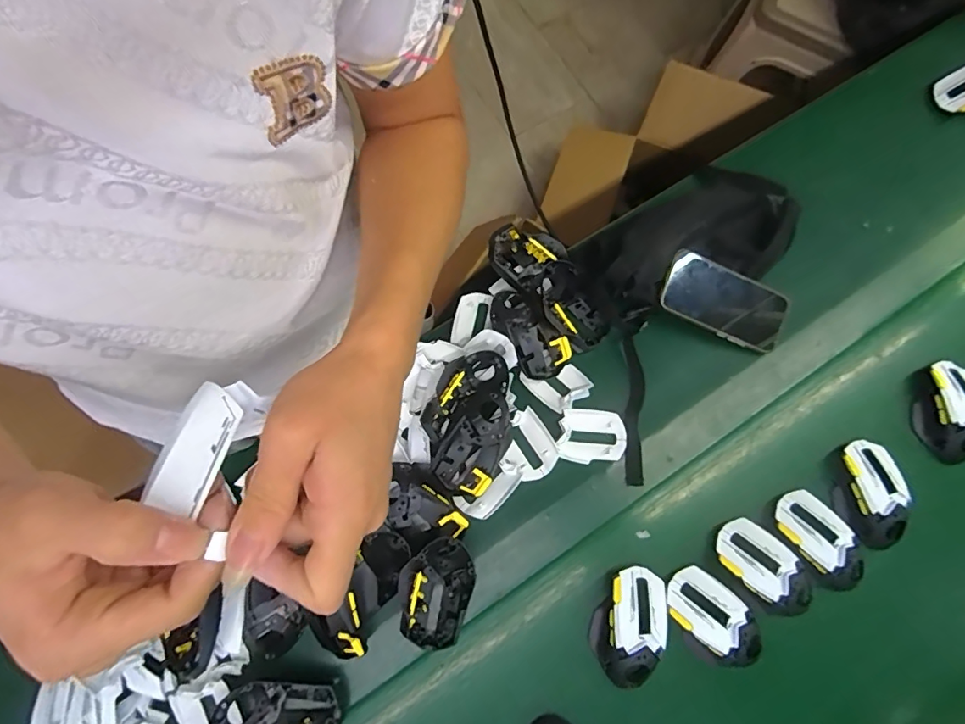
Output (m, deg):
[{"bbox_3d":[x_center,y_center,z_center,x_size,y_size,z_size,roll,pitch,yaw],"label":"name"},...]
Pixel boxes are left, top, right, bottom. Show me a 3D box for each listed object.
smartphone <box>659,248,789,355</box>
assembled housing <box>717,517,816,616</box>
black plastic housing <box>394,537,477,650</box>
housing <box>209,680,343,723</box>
[{"bbox_3d":[0.296,-0.072,0.603,0.161,0.009,0.079,25,84,-7],"label":"smartphone"},{"bbox_3d":[0.314,0.227,0.540,0.061,0.026,0.115,-43,81,-10],"label":"assembled housing"},{"bbox_3d":[-0.049,0.240,0.521,0.075,0.042,0.112,19,77,4],"label":"black plastic housing"},{"bbox_3d":[-0.200,0.354,0.488,0.117,0.042,0.070,3,77,0],"label":"housing"}]

